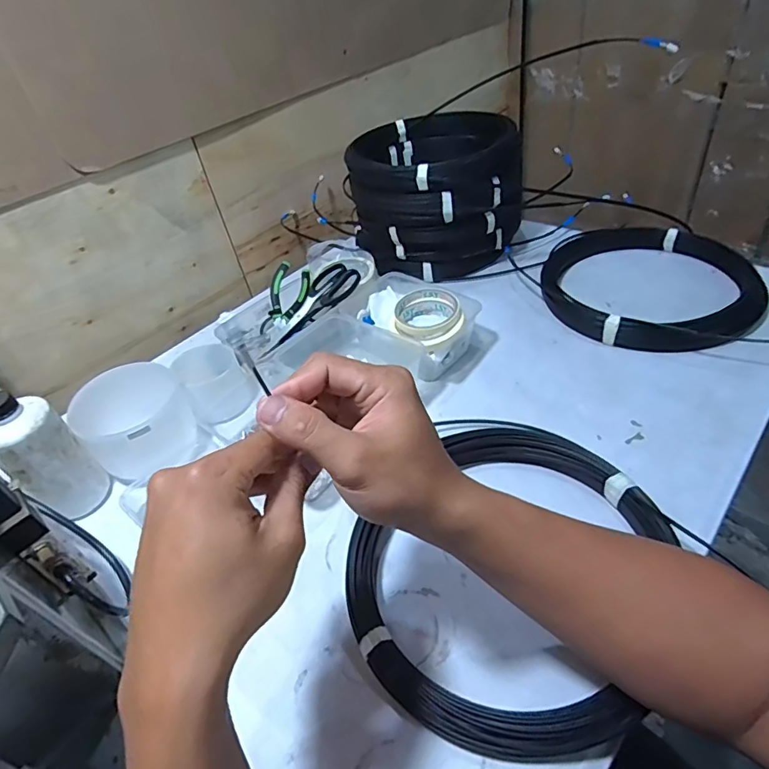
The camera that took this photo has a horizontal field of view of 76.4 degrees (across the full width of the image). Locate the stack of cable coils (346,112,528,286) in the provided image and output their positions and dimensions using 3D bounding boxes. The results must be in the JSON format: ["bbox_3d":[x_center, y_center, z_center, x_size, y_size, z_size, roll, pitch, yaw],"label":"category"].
[{"bbox_3d":[0.084,-0.322,0.834,0.265,0.181,0.264,-8,41,4],"label":"stack of cable coils"}]

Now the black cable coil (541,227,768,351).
[{"bbox_3d":[0.373,-0.149,0.689,0.263,0.052,0.274,-6,41,6],"label":"black cable coil"}]

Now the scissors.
[{"bbox_3d":[-0.117,-0.111,0.727,0.179,0.020,0.075,-45,53,-3],"label":"scissors"}]

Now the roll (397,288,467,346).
[{"bbox_3d":[0.058,-0.087,0.647,0.086,0.033,0.107,-18,47,-11],"label":"roll"}]

